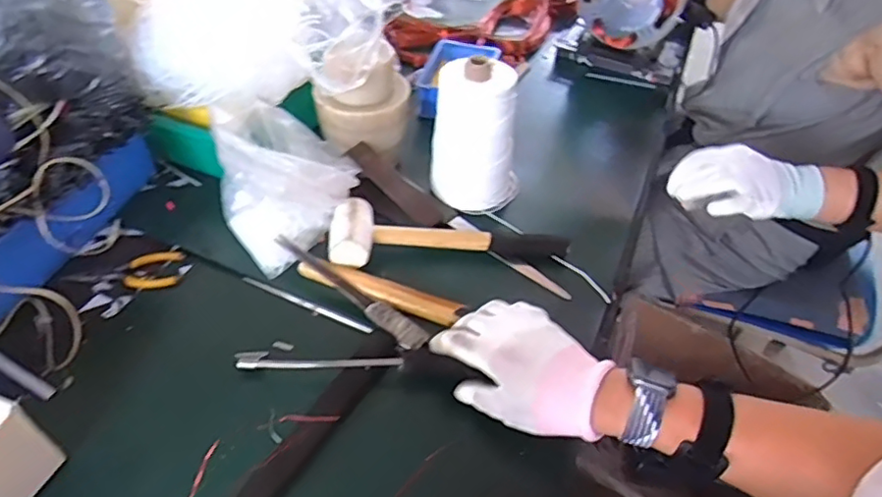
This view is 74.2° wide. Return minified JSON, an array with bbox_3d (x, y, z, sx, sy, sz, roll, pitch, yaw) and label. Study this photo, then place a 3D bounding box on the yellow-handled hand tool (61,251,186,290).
[{"bbox_3d":[-0.334,0.026,0.619,0.114,0.005,0.048,-6,46,-10],"label":"yellow-handled hand tool"}]

